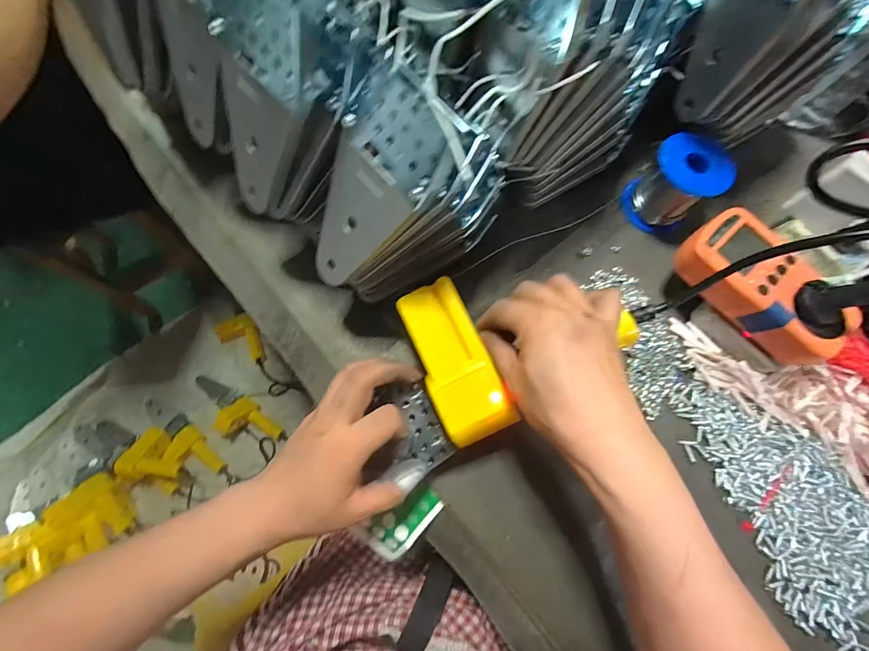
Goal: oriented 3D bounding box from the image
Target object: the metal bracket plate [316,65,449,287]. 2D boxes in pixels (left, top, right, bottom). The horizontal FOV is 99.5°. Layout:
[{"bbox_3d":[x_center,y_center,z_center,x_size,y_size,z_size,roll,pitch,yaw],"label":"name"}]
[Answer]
[{"bbox_3d":[-0.042,-0.077,0.224,0.061,0.132,0.006,51,38,11],"label":"metal bracket plate"}]

